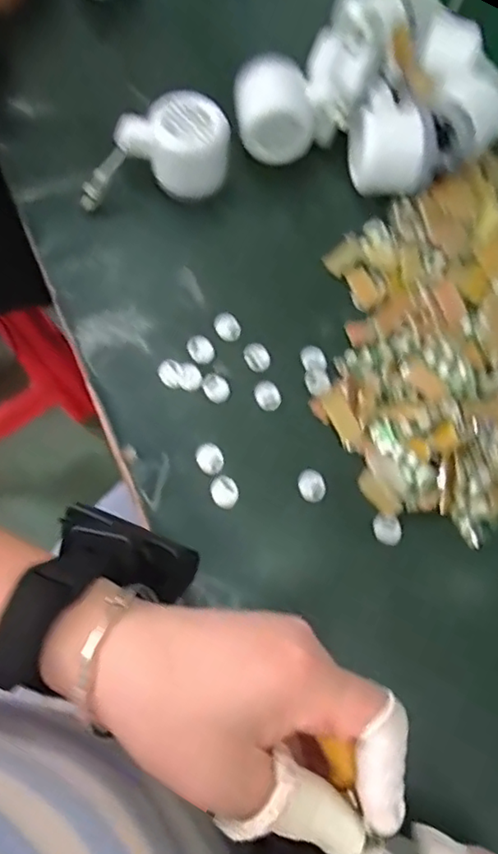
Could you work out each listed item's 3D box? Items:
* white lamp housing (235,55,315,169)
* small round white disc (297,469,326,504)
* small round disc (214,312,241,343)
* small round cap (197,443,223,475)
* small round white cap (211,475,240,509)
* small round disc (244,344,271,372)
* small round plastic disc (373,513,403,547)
[{"bbox_3d":[0.020,-0.256,0.484,0.059,0.059,0.049,-11,67,-5],"label":"white lamp housing"},{"bbox_3d":[0.041,0.038,0.393,0.017,0.004,0.022,-12,67,-6],"label":"small round white disc"},{"bbox_3d":[-0.016,-0.074,0.439,0.018,0.006,0.022,-30,70,-13],"label":"small round disc"},{"bbox_3d":[-0.026,0.021,0.398,0.016,0.004,0.022,-14,67,-7],"label":"small round cap"},{"bbox_3d":[-0.016,0.041,0.389,0.017,0.004,0.022,-14,67,-7],"label":"small round white cap"},{"bbox_3d":[0.006,-0.050,0.428,0.018,0.004,0.022,-30,70,-13],"label":"small round disc"},{"bbox_3d":[0.089,0.065,0.381,0.018,0.004,0.019,0,66,-1],"label":"small round plastic disc"}]

